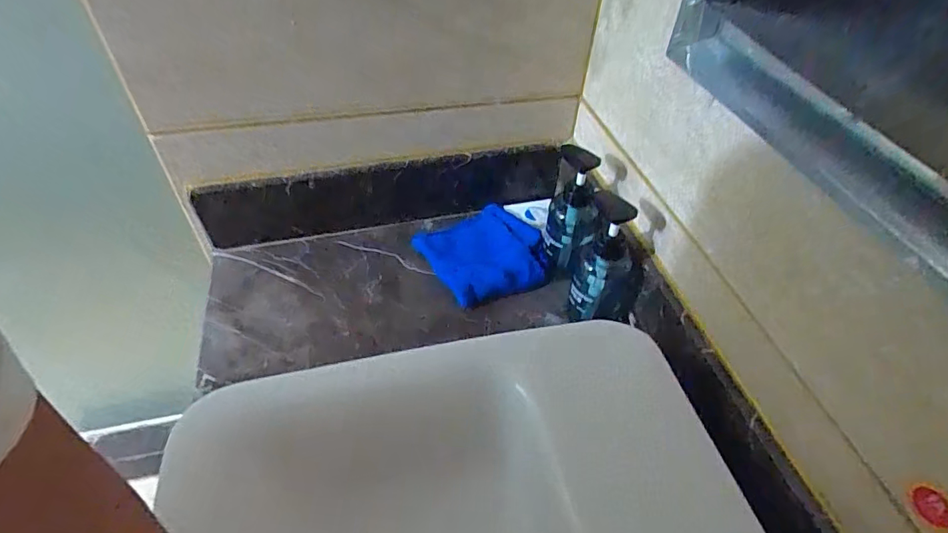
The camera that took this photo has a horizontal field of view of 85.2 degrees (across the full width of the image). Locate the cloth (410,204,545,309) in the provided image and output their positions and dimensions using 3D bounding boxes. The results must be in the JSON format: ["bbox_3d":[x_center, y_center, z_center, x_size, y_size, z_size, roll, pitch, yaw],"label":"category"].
[{"bbox_3d":[0.018,-0.022,0.701,0.152,0.043,0.171,-27,53,-26],"label":"cloth"}]

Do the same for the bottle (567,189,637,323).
[{"bbox_3d":[0.144,-0.014,0.590,0.049,0.161,0.069,13,47,9],"label":"bottle"}]

